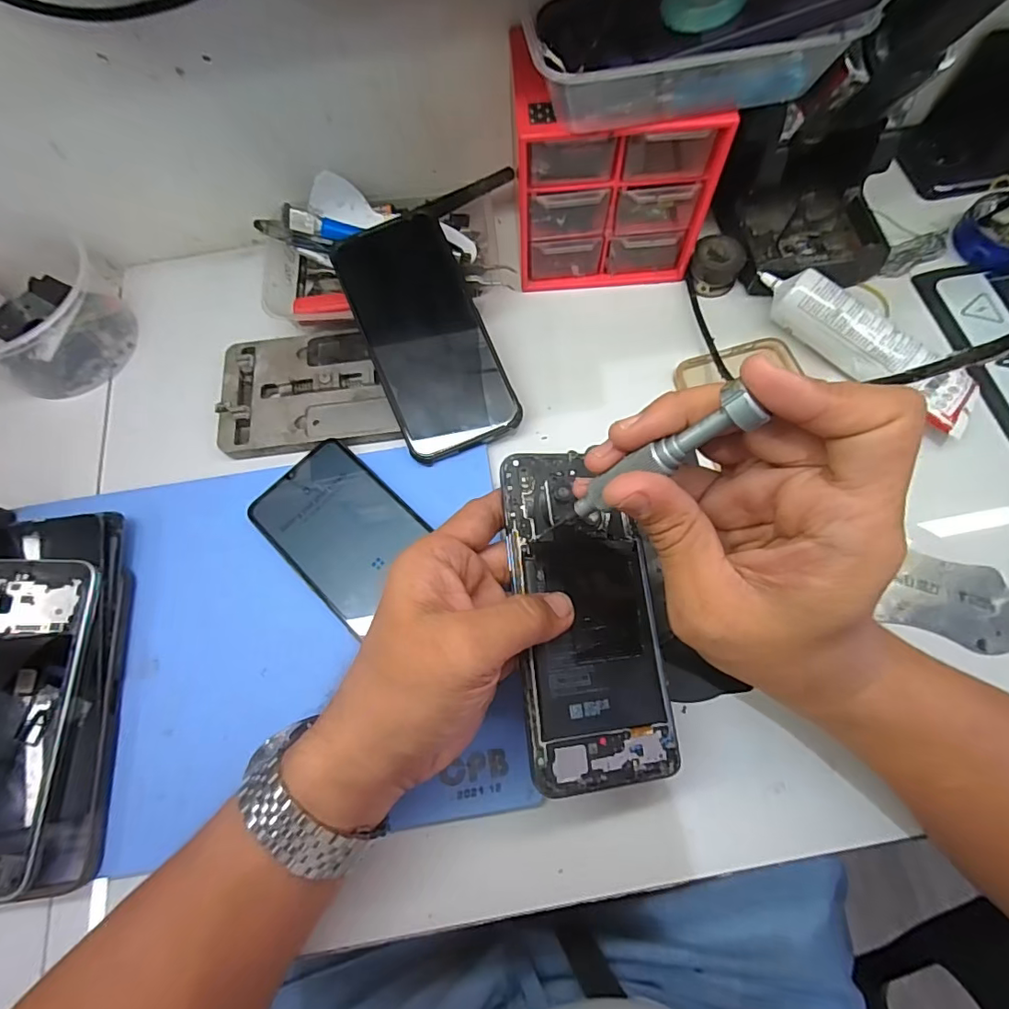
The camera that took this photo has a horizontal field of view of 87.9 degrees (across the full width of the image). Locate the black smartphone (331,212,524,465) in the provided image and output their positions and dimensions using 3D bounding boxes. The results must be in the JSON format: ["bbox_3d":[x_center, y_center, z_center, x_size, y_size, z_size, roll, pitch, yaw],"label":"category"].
[{"bbox_3d":[-0.052,-0.113,0.348,0.075,0.008,0.163,-22,85,-6],"label":"black smartphone"}]

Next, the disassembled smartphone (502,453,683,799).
[{"bbox_3d":[0.041,0.051,0.257,0.071,0.004,0.157,-3,74,-16],"label":"disassembled smartphone"}]

